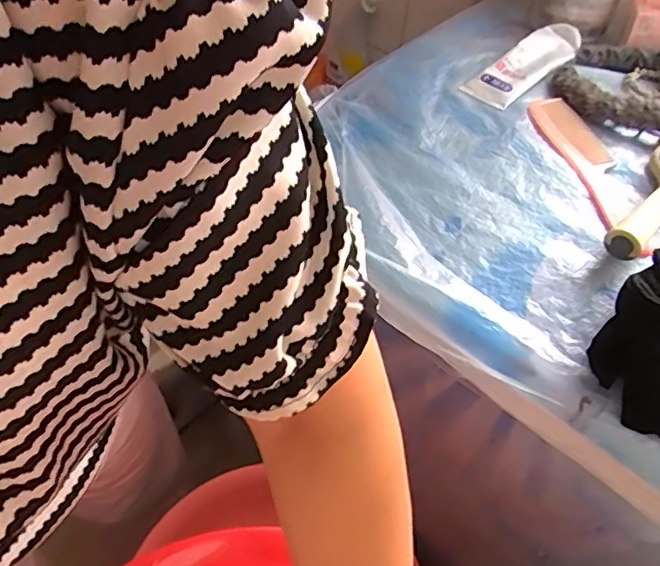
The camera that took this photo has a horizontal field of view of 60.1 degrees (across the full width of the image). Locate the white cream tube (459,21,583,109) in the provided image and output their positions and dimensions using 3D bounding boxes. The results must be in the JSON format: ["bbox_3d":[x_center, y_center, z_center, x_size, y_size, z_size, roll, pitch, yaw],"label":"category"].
[{"bbox_3d":[0.221,-0.248,0.640,0.161,0.034,0.054,-34,60,-29],"label":"white cream tube"}]

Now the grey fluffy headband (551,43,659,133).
[{"bbox_3d":[0.326,-0.214,0.607,0.155,0.041,0.137,33,54,21],"label":"grey fluffy headband"}]

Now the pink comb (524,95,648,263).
[{"bbox_3d":[0.248,-0.110,0.540,0.048,0.014,0.221,-7,51,-12],"label":"pink comb"}]

